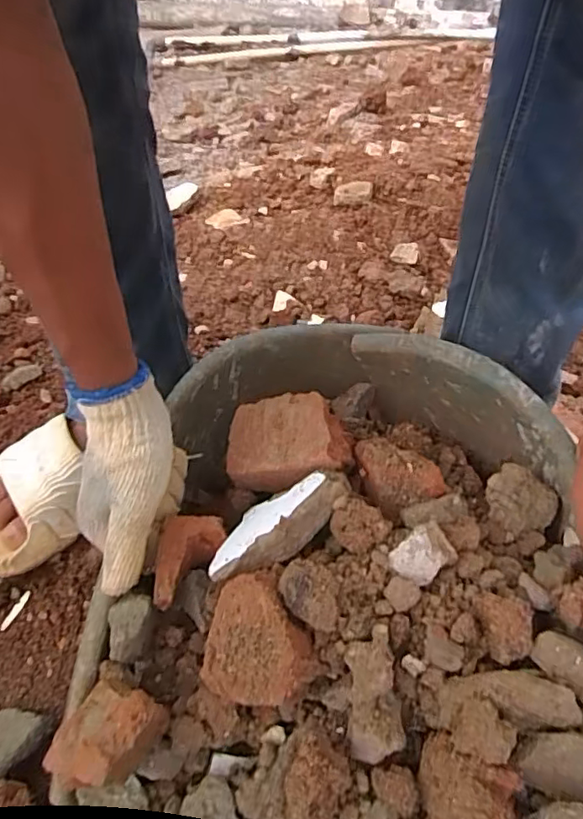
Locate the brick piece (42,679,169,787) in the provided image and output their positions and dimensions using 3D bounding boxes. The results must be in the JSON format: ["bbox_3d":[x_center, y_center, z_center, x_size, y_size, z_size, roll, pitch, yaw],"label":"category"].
[{"bbox_3d":[-0.108,0.192,0.338,0.046,0.029,0.054,19,52,18],"label":"brick piece"}]

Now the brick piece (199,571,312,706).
[{"bbox_3d":[-0.020,0.136,0.346,0.061,0.037,0.068,10,50,10],"label":"brick piece"}]

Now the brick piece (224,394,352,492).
[{"bbox_3d":[0.002,0.031,0.450,0.090,0.050,0.074,-17,54,21],"label":"brick piece"}]

